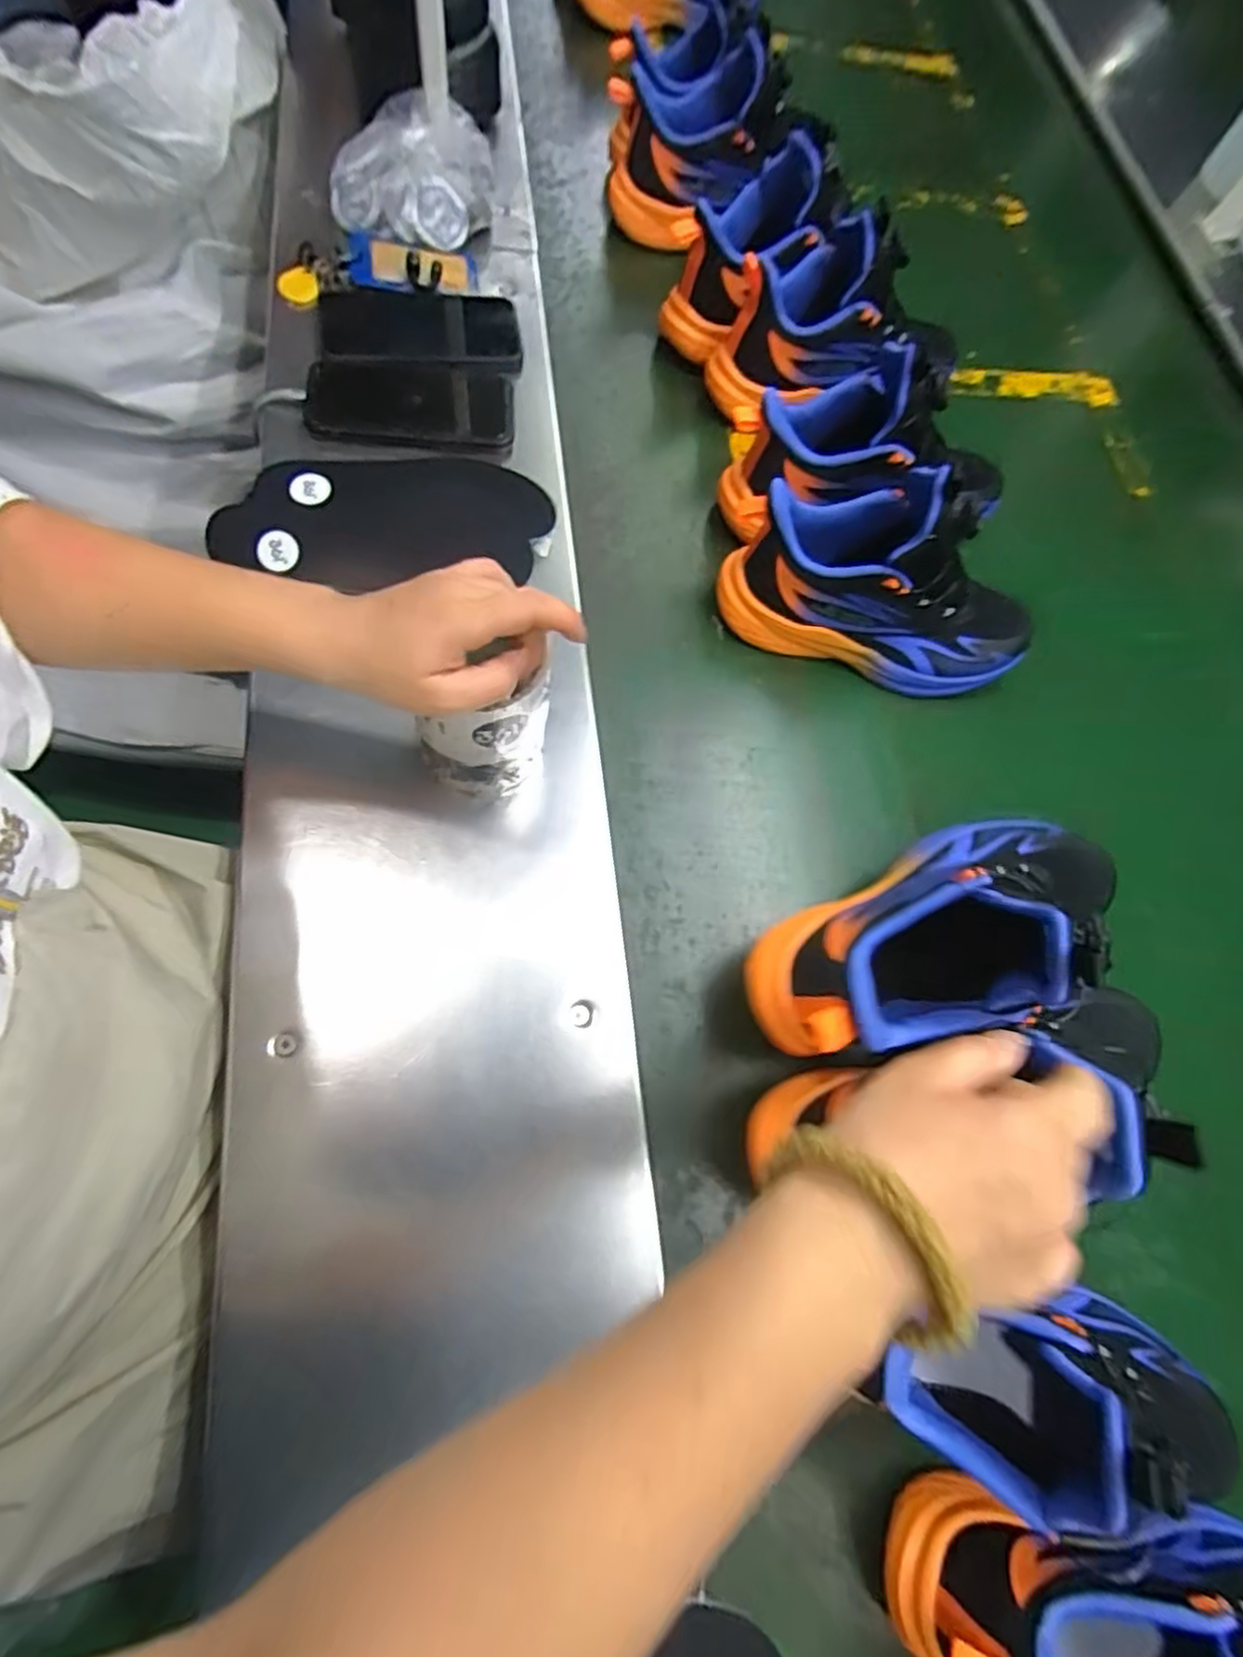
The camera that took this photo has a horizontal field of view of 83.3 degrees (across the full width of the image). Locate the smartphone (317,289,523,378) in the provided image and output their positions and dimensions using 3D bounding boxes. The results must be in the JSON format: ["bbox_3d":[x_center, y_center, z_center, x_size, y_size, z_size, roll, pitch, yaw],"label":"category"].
[{"bbox_3d":[-0.174,-0.430,0.604,0.167,0.013,0.090,-4,68,-8],"label":"smartphone"}]

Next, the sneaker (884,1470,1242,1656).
[{"bbox_3d":[0.265,0.395,0.334,0.246,0.129,0.088,18,71,5],"label":"sneaker"}]

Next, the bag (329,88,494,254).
[{"bbox_3d":[-0.192,-0.593,0.634,0.142,0.052,0.125,3,70,0],"label":"bag"}]

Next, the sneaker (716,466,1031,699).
[{"bbox_3d":[0.201,-0.188,0.521,0.244,0.126,0.091,14,71,4],"label":"sneaker"}]

